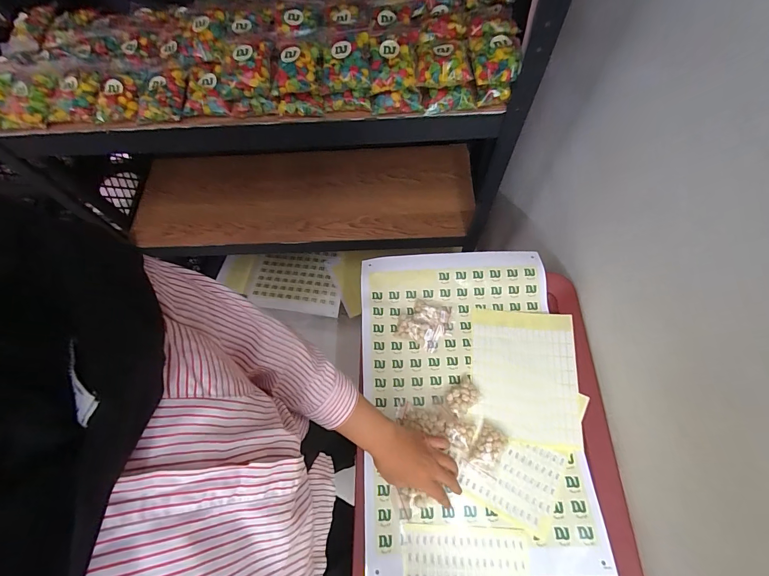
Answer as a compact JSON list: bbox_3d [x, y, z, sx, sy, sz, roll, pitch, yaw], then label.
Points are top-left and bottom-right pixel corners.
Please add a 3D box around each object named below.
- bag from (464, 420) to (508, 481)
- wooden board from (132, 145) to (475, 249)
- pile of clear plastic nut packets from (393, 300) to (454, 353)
[{"bbox_3d":[0.153,0.235,0.516,0.045,0.016,0.066,31,70,13],"label":"bag"},{"bbox_3d":[-0.231,-0.255,0.960,0.905,0.027,0.315,0,63,5],"label":"wooden board"},{"bbox_3d":[0.070,0.060,0.593,0.092,0.018,0.079,15,68,7],"label":"pile of clear plastic nut packets"}]

